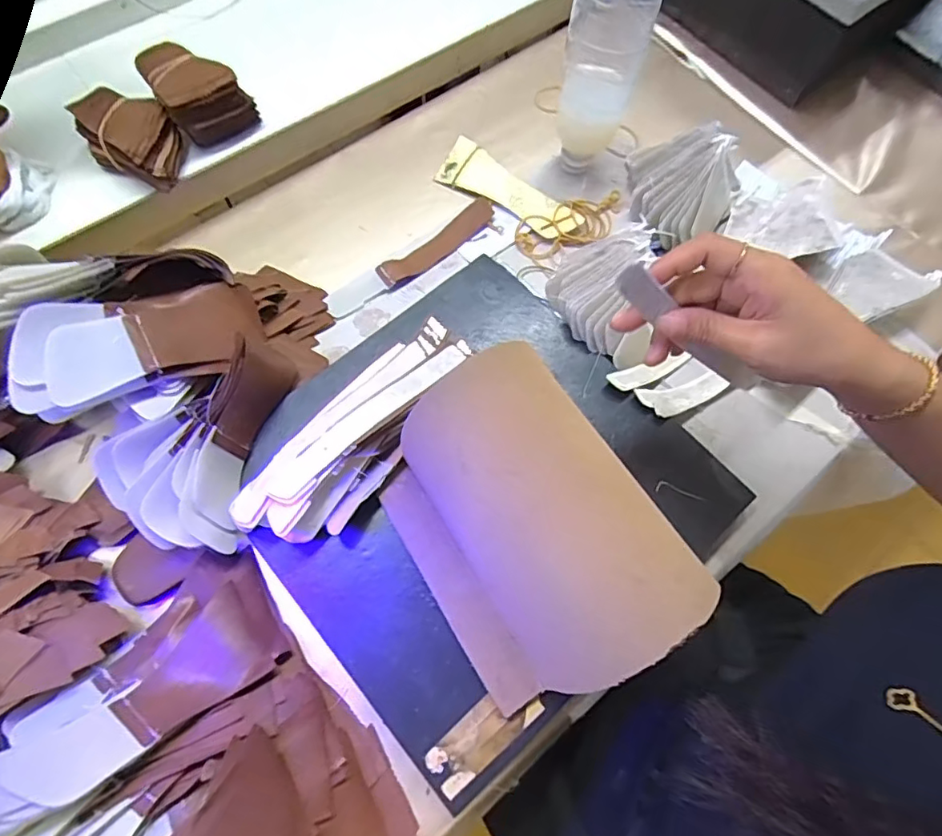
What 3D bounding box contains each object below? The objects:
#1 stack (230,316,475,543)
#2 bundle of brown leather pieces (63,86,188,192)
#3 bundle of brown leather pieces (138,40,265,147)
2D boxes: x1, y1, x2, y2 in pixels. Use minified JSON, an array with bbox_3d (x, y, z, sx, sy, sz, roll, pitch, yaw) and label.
[{"bbox_3d":[-0.076,0.005,0.406,0.072,0.051,0.212,39,73,12],"label":"stack"},{"bbox_3d":[-0.297,-0.246,0.487,0.088,0.048,0.064,22,70,6],"label":"bundle of brown leather pieces"},{"bbox_3d":[-0.248,-0.297,0.501,0.072,0.053,0.074,-35,74,-14],"label":"bundle of brown leather pieces"}]

